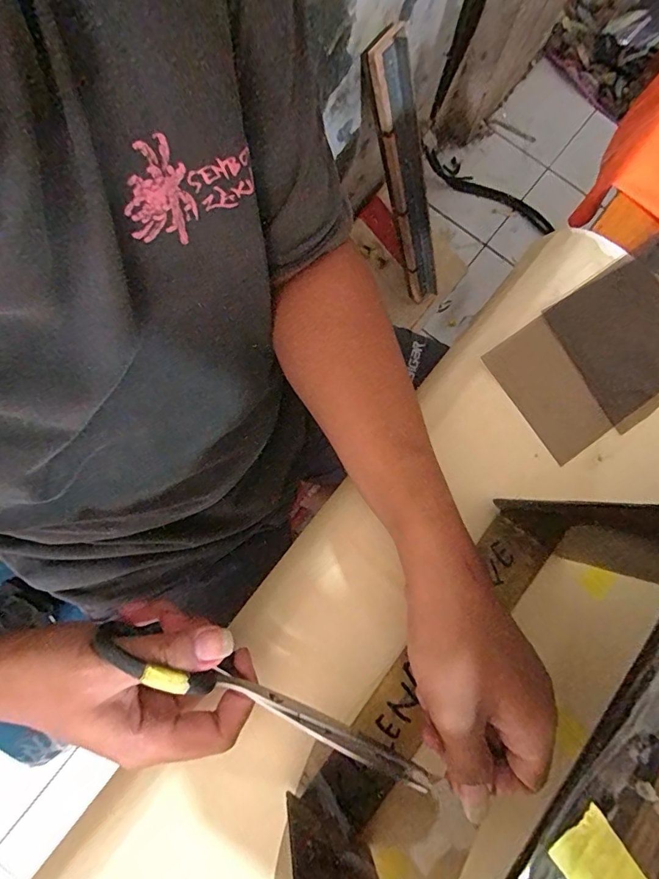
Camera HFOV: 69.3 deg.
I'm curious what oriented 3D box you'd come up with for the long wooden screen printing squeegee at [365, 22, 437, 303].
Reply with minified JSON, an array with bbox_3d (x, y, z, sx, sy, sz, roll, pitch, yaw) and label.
[{"bbox_3d":[0.162,-0.498,0.962,0.088,0.533,0.038,-37,53,-7],"label":"long wooden screen printing squeegee"}]

